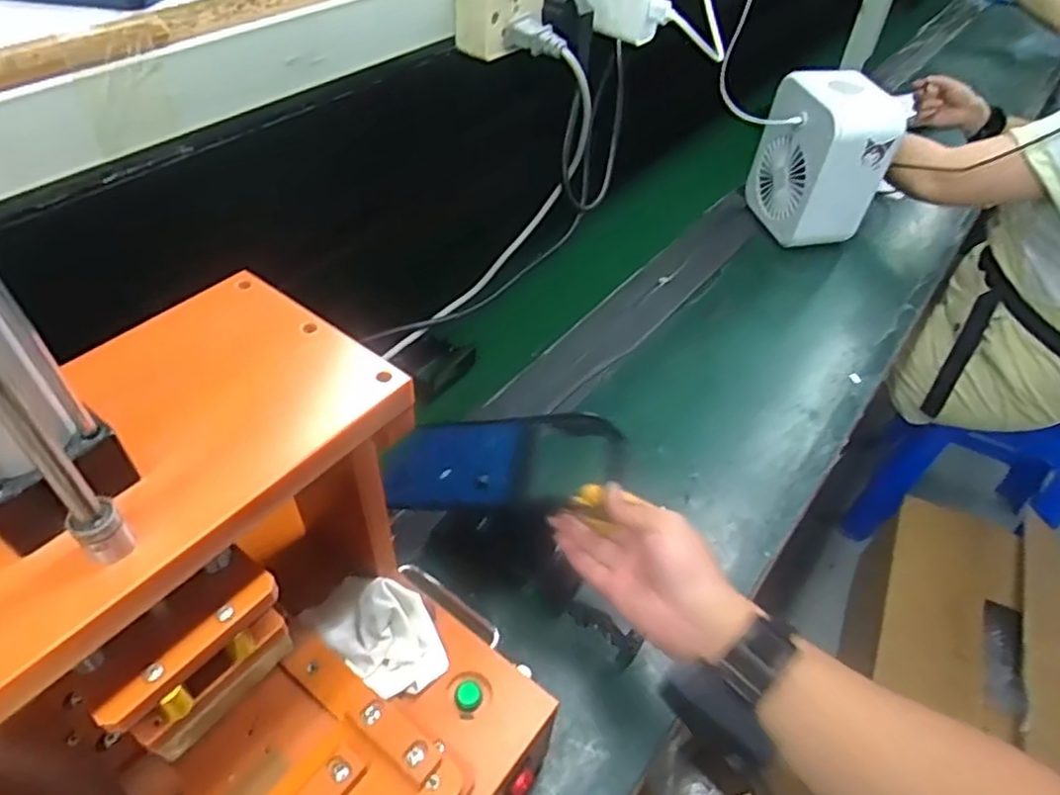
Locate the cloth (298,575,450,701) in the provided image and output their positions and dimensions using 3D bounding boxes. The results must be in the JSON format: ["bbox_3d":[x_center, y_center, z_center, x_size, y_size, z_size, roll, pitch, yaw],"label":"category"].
[{"bbox_3d":[-0.096,0.149,0.435,0.084,0.038,0.055,35,54,27],"label":"cloth"}]

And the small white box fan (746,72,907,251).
[{"bbox_3d":[0.449,-0.360,1.039,0.143,0.218,0.170,-12,48,-14],"label":"small white box fan"}]

